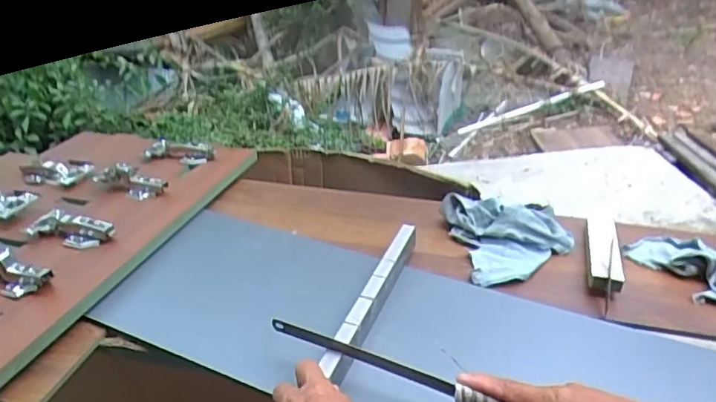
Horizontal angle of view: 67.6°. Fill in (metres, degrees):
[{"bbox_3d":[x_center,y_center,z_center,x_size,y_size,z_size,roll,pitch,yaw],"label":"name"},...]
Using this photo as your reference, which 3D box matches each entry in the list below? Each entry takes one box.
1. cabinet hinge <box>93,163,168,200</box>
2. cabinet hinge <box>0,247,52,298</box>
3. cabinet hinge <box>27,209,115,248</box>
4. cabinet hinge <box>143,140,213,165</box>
[{"bbox_3d":[-0.332,-0.029,0.780,0.110,0.036,0.028,12,34,21],"label":"cabinet hinge"},{"bbox_3d":[-0.391,0.079,0.594,0.105,0.033,0.034,12,34,21],"label":"cabinet hinge"},{"bbox_3d":[-0.367,0.035,0.680,0.120,0.022,0.035,13,35,22],"label":"cabinet hinge"},{"bbox_3d":[-0.292,-0.081,0.879,0.115,0.025,0.030,6,32,12],"label":"cabinet hinge"}]

